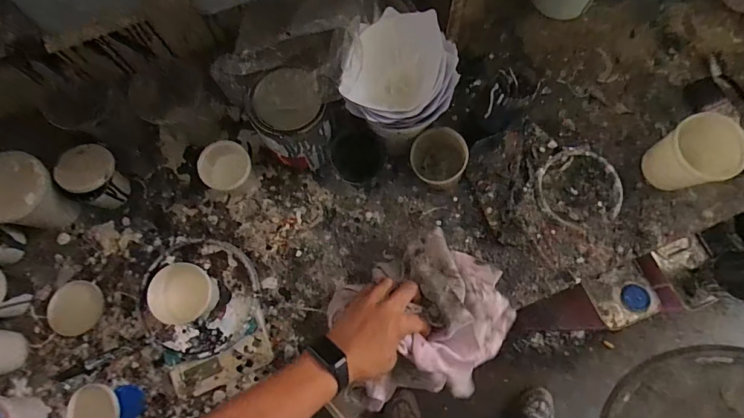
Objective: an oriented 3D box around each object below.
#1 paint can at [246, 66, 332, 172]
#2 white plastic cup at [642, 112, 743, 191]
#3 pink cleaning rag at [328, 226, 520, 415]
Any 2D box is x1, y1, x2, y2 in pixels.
[{"bbox_3d":[-0.107,-0.113,0.571,0.092,0.141,0.088,-1,72,2],"label":"paint can"},{"bbox_3d":[0.446,-0.072,0.579,0.090,0.093,0.087,-1,72,2],"label":"white plastic cup"},{"bbox_3d":[0.076,0.140,0.525,0.215,0.096,0.187,-26,73,-6],"label":"pink cleaning rag"}]

